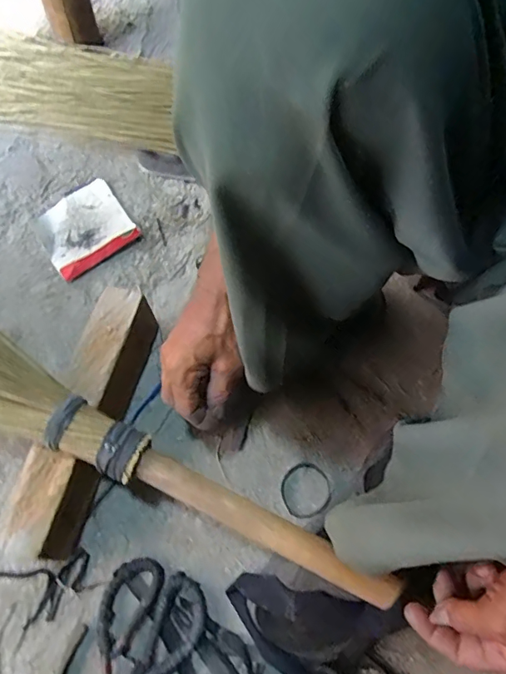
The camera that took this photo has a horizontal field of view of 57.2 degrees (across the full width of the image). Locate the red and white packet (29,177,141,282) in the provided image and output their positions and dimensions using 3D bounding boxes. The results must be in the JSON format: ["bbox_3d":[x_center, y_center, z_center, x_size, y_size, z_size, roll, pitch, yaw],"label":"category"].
[{"bbox_3d":[-0.254,-0.165,0.698,0.131,0.021,0.136,-34,70,-13],"label":"red and white packet"}]

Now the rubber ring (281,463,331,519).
[{"bbox_3d":[0.060,0.178,0.536,0.060,0.004,0.057,2,71,-5],"label":"rubber ring"}]

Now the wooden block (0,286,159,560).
[{"bbox_3d":[-0.191,0.090,0.534,0.074,0.075,0.299,11,67,6],"label":"wooden block"}]

